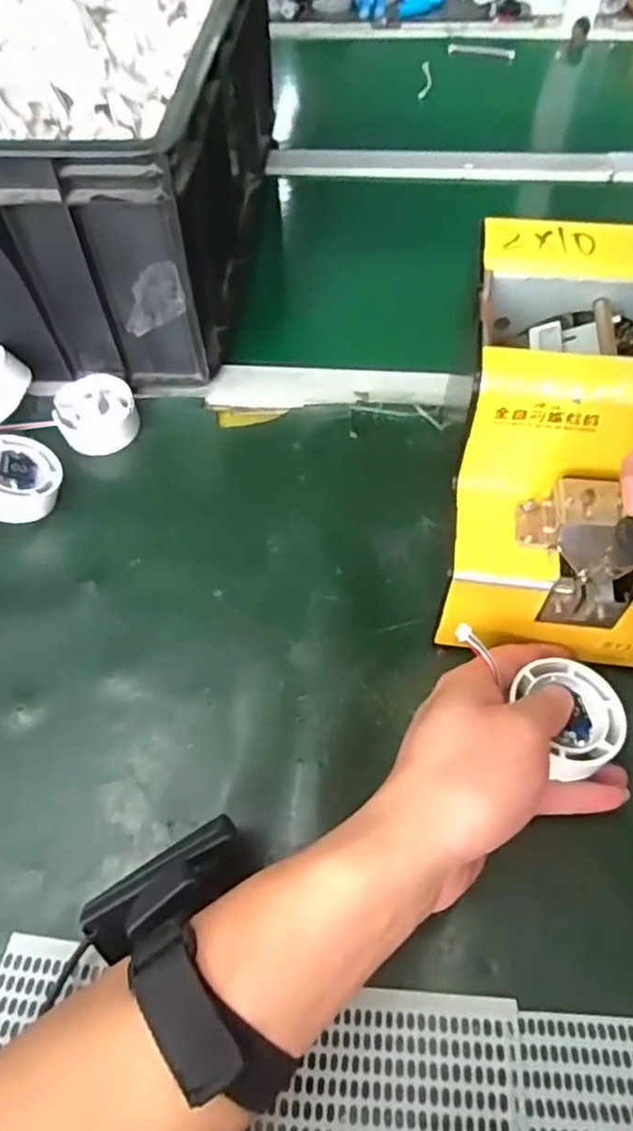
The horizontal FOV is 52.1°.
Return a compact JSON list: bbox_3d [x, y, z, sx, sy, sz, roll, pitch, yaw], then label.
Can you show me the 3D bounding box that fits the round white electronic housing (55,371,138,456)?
[{"bbox_3d":[-0.157,-0.108,0.463,0.055,0.031,0.056,-1,57,1],"label":"round white electronic housing"}]

